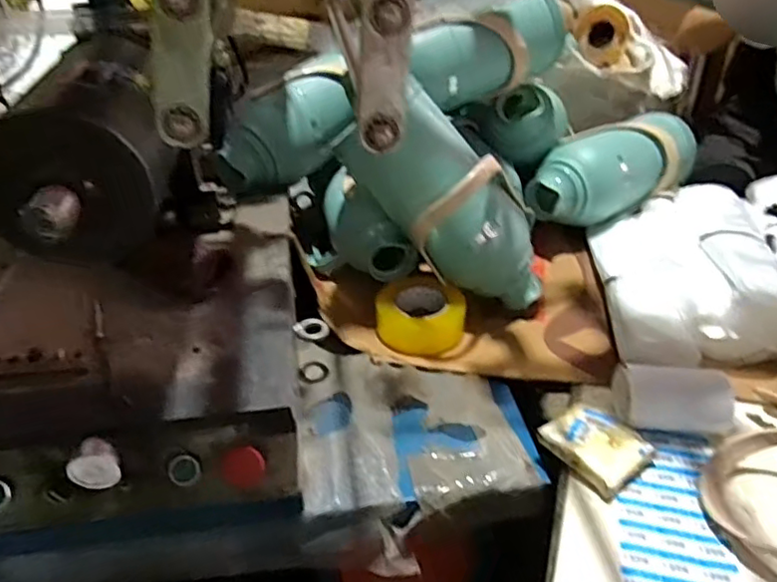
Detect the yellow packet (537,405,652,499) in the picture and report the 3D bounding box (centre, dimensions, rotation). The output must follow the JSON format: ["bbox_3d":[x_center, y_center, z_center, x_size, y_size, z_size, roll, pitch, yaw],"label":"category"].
[{"bbox_3d":[0.236,0.177,0.690,0.083,0.032,0.103,-25,42,-30],"label":"yellow packet"}]

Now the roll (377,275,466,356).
[{"bbox_3d":[0.048,0.035,0.890,0.128,0.054,0.128,0,35,0],"label":"roll"}]

